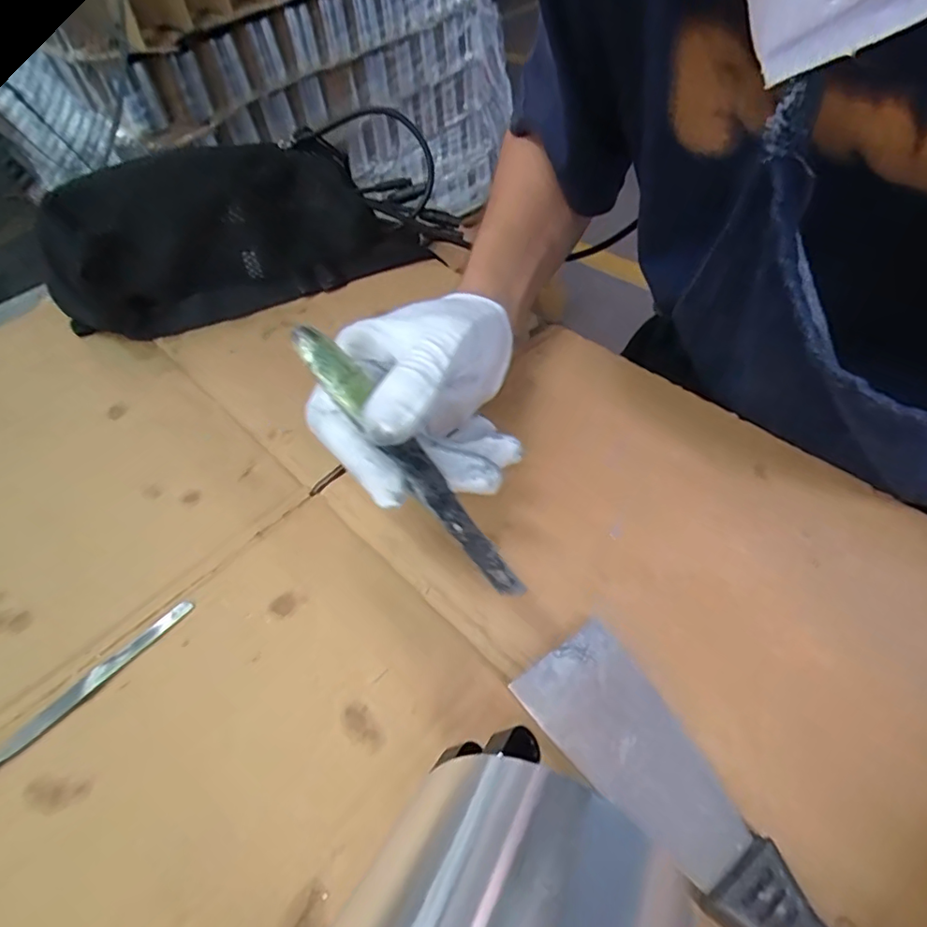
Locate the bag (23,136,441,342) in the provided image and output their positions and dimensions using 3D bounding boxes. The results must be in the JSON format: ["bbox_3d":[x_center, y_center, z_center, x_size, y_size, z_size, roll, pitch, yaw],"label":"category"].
[{"bbox_3d":[-0.163,-0.169,0.396,0.249,0.095,0.072,-20,52,-11],"label":"bag"}]

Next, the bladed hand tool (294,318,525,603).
[{"bbox_3d":[-0.022,-0.002,0.221,0.016,0.012,0.136,-39,88,-24],"label":"bladed hand tool"}]

